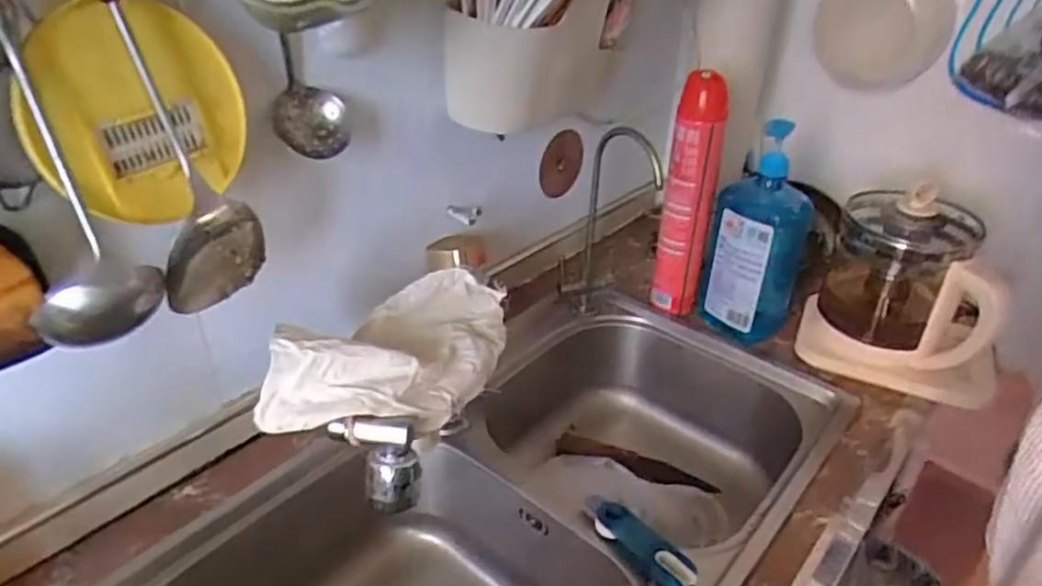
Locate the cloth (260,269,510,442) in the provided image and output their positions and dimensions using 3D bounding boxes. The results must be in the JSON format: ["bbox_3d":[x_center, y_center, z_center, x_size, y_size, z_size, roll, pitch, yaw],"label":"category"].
[{"bbox_3d":[-0.111,0.055,0.639,0.114,0.096,0.250,23,38,31],"label":"cloth"}]

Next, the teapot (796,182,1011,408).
[{"bbox_3d":[0.481,-0.004,0.835,0.210,0.217,0.132,19,37,26],"label":"teapot"}]

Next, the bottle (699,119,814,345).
[{"bbox_3d":[0.304,-0.073,0.874,0.119,0.285,0.070,16,35,21],"label":"bottle"}]

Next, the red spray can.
[{"bbox_3d":[0.223,-0.117,0.899,0.064,0.330,0.055,9,33,12],"label":"red spray can"}]

